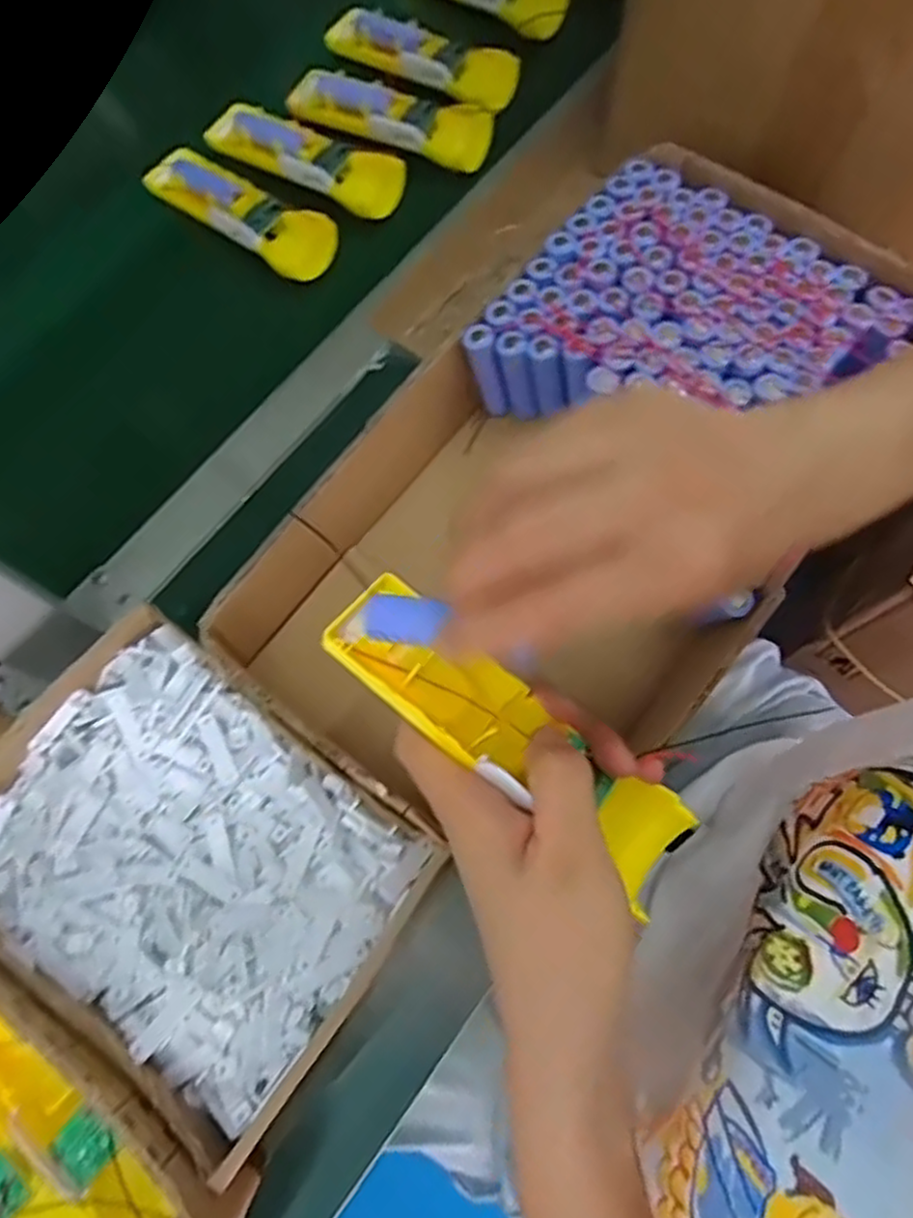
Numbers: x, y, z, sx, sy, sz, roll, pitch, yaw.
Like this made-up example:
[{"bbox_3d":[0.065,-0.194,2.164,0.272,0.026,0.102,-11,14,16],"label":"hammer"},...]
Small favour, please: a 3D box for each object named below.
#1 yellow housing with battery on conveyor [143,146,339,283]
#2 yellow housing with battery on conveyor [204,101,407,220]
[{"bbox_3d":[-0.157,-0.295,0.522,0.160,0.019,0.049,36,77,13],"label":"yellow housing with battery on conveyor"},{"bbox_3d":[-0.113,-0.344,0.537,0.155,0.022,0.047,26,75,10],"label":"yellow housing with battery on conveyor"}]

